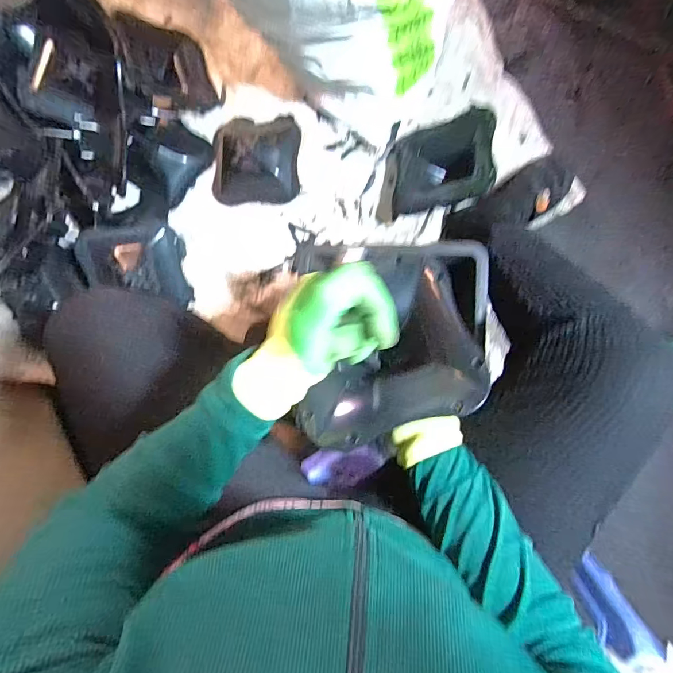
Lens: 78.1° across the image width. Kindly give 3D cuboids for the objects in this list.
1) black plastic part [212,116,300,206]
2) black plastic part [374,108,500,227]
[{"bbox_3d":[-0.172,-0.368,0.839,0.186,0.065,0.185,0,89,8],"label":"black plastic part"},{"bbox_3d":[0.177,-0.315,0.767,0.207,0.098,0.168,-5,88,8],"label":"black plastic part"}]

